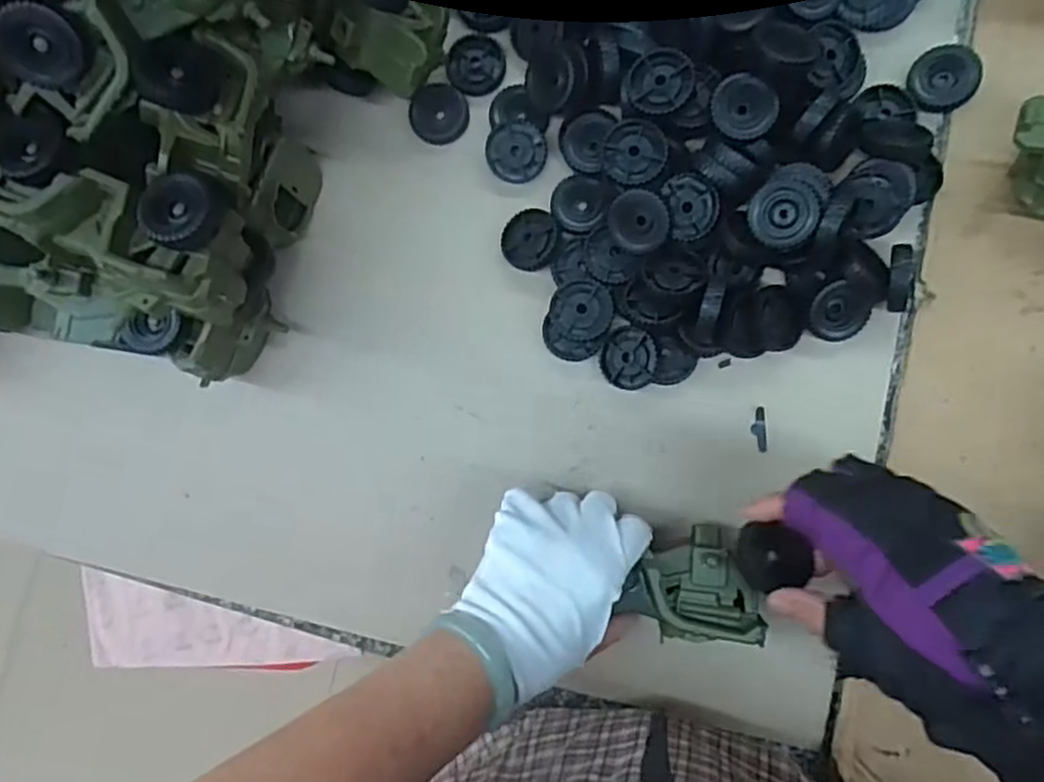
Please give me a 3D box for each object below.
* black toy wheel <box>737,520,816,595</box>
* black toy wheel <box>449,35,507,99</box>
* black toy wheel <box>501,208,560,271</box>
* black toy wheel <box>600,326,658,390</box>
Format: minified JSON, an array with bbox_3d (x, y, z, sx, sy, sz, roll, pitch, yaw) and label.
[{"bbox_3d":[0.146,0.096,0.414,0.040,0.013,0.034,-6,82,22],"label":"black toy wheel"},{"bbox_3d":[-0.034,-0.244,0.539,0.040,0.014,0.043,0,86,7],"label":"black toy wheel"},{"bbox_3d":[0.006,-0.110,0.516,0.041,0.010,0.045,0,86,7],"label":"black toy wheel"},{"bbox_3d":[0.075,-0.024,0.503,0.039,0.011,0.043,-3,81,26],"label":"black toy wheel"}]

